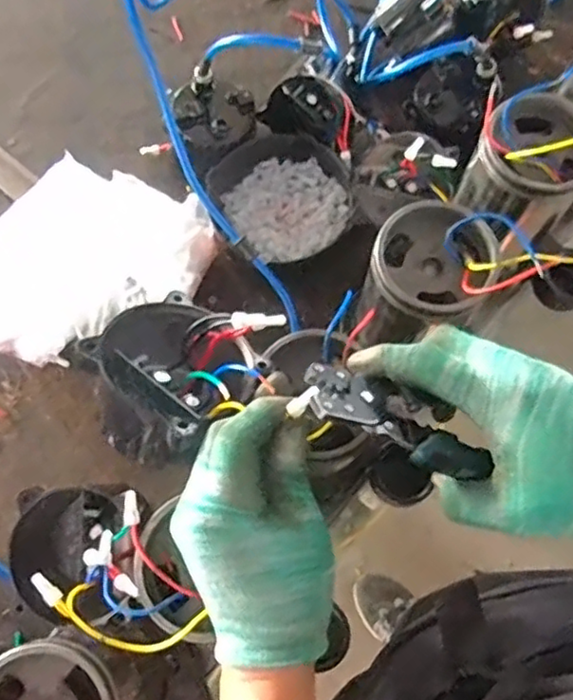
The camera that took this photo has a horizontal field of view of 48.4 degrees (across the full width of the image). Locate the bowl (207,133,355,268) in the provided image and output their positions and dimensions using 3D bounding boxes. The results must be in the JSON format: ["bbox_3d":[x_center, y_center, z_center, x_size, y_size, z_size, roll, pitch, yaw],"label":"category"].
[{"bbox_3d":[-0.010,-0.152,0.663,0.145,0.040,0.139,-28,73,-9],"label":"bowl"}]

